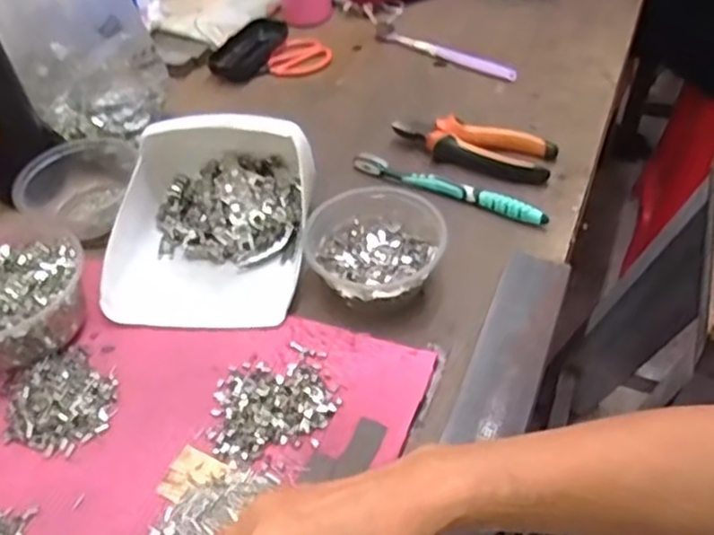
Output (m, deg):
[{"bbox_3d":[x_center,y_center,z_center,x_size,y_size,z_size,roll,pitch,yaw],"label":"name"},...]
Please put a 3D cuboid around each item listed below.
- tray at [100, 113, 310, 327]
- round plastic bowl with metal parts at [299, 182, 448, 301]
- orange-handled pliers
[{"bbox_3d":[-0.118,-0.049,0.560,0.154,0.078,0.178,0,46,4],"label":"tray"},{"bbox_3d":[0.014,-0.013,0.538,0.100,0.048,0.093,-3,46,3],"label":"round plastic bowl with metal parts"},{"bbox_3d":[0.108,-0.116,0.653,0.148,0.025,0.051,12,48,17],"label":"orange-handled pliers"}]

